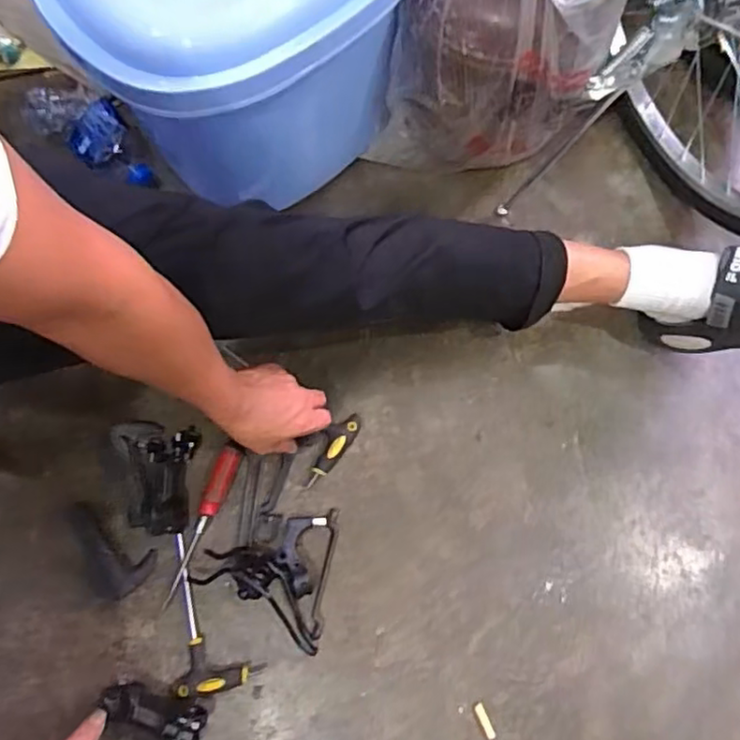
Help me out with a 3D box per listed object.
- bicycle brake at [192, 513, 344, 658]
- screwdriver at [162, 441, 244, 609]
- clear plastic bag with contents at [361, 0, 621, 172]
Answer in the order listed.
[{"bbox_3d":[-0.121,0.226,0.717,0.151,0.054,0.155,9,74,3],"label":"bicycle brake"},{"bbox_3d":[-0.194,0.181,0.741,0.023,0.030,0.193,19,75,6],"label":"screwdriver"},{"bbox_3d":[0.126,-0.371,0.691,0.232,0.387,0.176,-4,75,1],"label":"clear plastic bag with contents"}]

